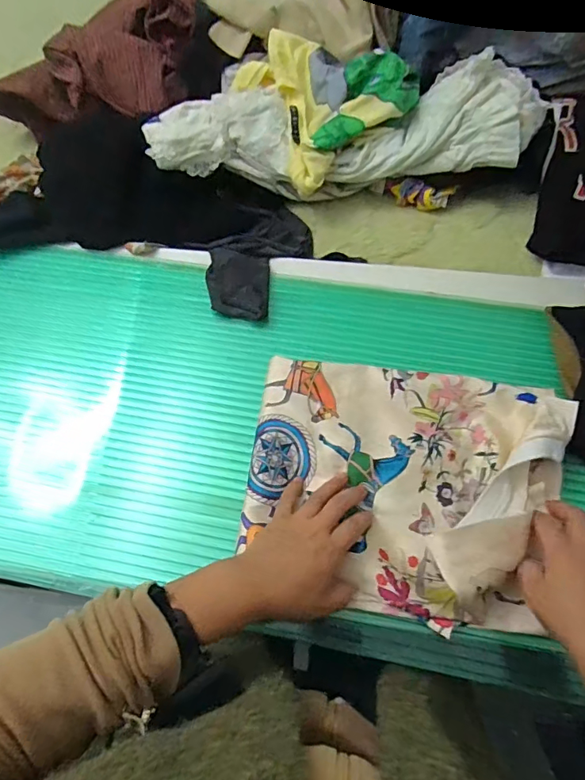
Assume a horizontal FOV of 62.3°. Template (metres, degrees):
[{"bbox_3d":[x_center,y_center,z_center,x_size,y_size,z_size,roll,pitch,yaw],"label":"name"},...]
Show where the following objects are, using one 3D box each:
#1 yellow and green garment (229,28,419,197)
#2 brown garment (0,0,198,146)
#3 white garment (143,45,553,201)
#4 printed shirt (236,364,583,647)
[{"bbox_3d":[0.040,-0.442,0.710,0.225,0.093,0.242,-33,67,-13],"label":"yellow and green garment"},{"bbox_3d":[-0.313,-0.531,0.783,0.378,0.124,0.190,-22,65,8],"label":"brown garment"},{"bbox_3d":[0.065,-0.361,0.691,0.525,0.119,0.162,0,65,3],"label":"white garment"},{"bbox_3d":[0.108,0.086,0.475,0.302,0.049,0.241,8,65,6],"label":"printed shirt"}]

